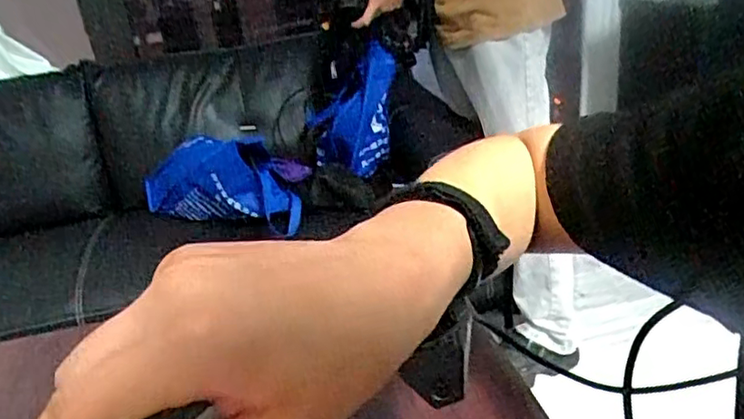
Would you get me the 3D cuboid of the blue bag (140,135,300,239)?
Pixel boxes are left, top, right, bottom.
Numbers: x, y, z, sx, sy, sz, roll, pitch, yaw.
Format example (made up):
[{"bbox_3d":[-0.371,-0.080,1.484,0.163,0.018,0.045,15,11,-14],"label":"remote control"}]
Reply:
[{"bbox_3d":[-0.382,-0.056,1.516,0.409,0.228,0.179,5,27,28],"label":"blue bag"}]

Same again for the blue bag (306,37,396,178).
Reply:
[{"bbox_3d":[-0.051,-0.244,1.554,0.203,0.295,0.205,-10,24,-3],"label":"blue bag"}]

